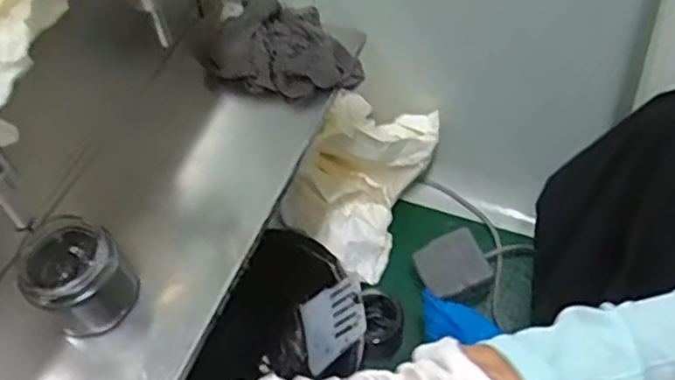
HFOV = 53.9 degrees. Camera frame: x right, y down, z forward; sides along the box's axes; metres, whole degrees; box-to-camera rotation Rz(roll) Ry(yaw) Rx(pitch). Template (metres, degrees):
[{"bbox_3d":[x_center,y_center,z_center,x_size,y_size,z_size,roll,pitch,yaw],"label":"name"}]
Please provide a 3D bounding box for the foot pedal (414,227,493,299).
[{"bbox_3d":[0.147,0.096,0.830,0.082,0.033,0.080,-24,57,-13],"label":"foot pedal"}]

